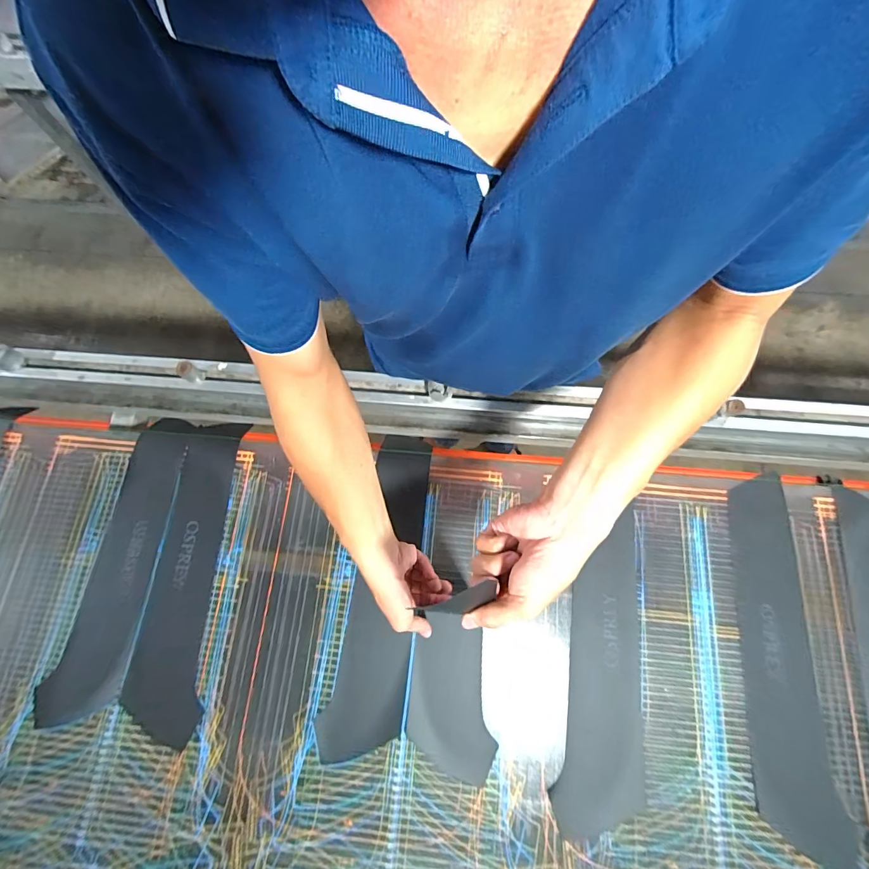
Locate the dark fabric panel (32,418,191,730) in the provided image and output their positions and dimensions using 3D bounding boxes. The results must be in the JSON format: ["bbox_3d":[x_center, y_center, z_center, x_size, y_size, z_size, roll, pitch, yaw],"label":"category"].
[{"bbox_3d":[-0.465,0.191,0.626,0.117,0.015,0.438,9,74,8],"label":"dark fabric panel"}]

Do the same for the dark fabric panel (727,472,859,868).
[{"bbox_3d":[0.475,0.290,0.571,0.108,0.016,0.468,5,75,3],"label":"dark fabric panel"}]

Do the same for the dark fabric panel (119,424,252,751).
[{"bbox_3d":[-0.371,0.199,0.620,0.096,0.022,0.441,1,74,1],"label":"dark fabric panel"}]

